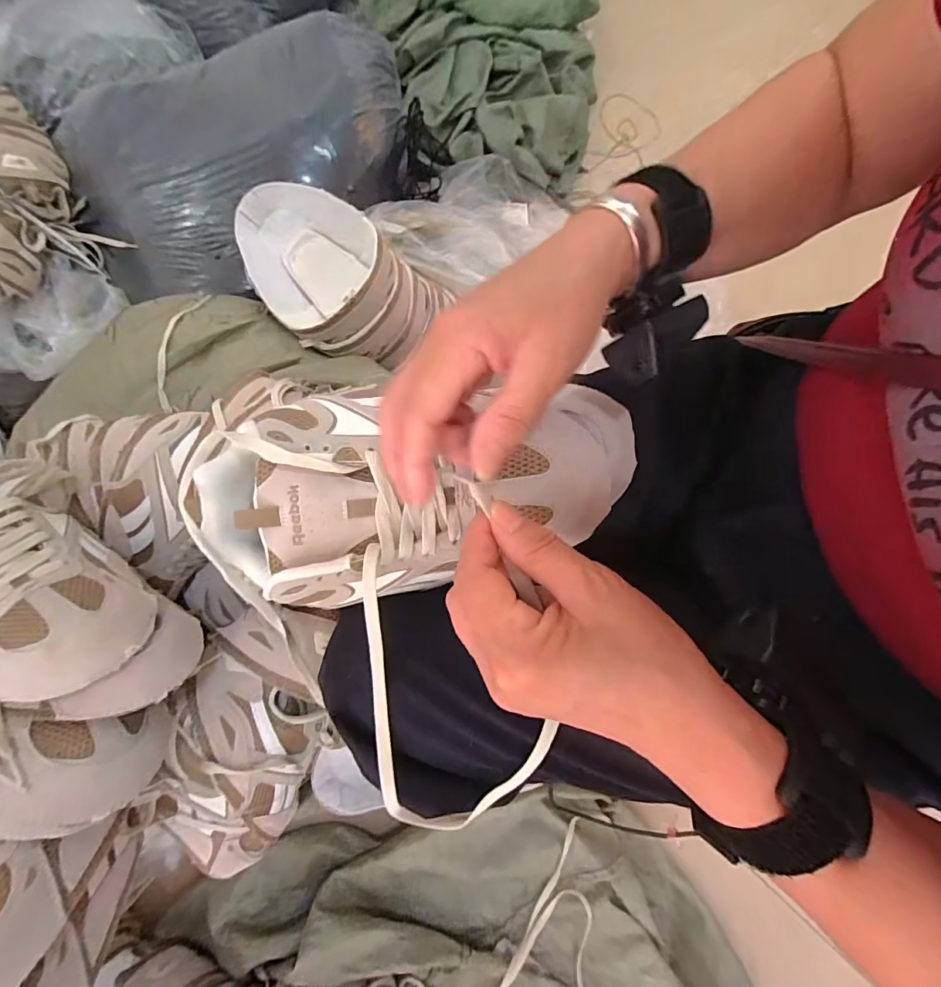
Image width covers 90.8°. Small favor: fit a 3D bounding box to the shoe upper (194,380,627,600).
[{"bbox_3d":[-0.035,-0.006,0.283,0.273,0.060,0.124,-6,75,1],"label":"shoe upper"}]

